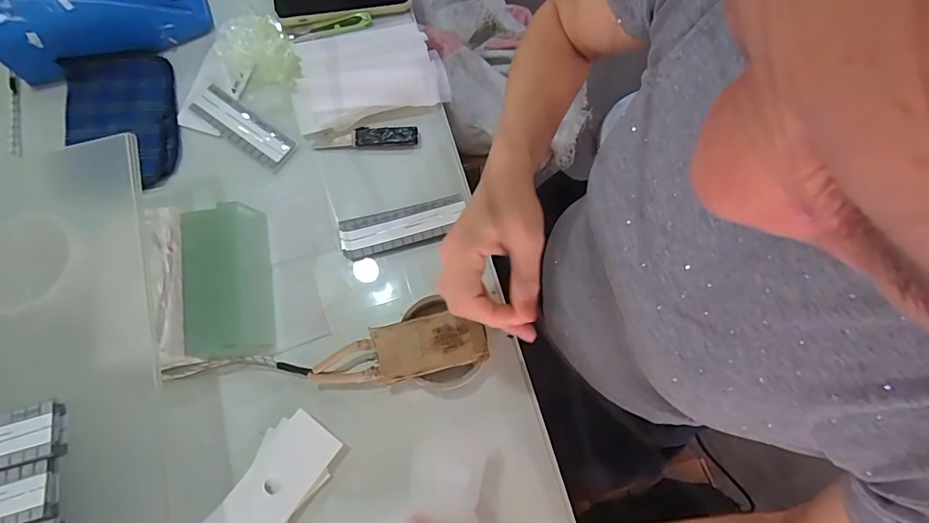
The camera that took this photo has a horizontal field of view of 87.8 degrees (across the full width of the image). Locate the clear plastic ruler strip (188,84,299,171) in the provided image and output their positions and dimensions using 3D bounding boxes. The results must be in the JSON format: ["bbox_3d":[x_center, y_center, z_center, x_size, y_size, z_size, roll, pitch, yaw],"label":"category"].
[{"bbox_3d":[-0.247,-0.150,0.536,0.130,0.010,0.041,36,77,8],"label":"clear plastic ruler strip"}]

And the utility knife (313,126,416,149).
[{"bbox_3d":[-0.109,-0.139,0.536,0.114,0.007,0.021,-3,75,-2],"label":"utility knife"}]

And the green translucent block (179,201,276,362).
[{"bbox_3d":[-0.232,0.018,0.474,0.067,0.046,0.143,-9,75,-4],"label":"green translucent block"}]

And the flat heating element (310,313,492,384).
[{"bbox_3d":[-0.063,0.084,0.449,0.164,0.014,0.052,-13,74,1],"label":"flat heating element"}]

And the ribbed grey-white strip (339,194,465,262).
[{"bbox_3d":[-0.064,-0.038,0.507,0.130,0.004,0.044,-16,71,-4],"label":"ribbed grey-white strip"}]

